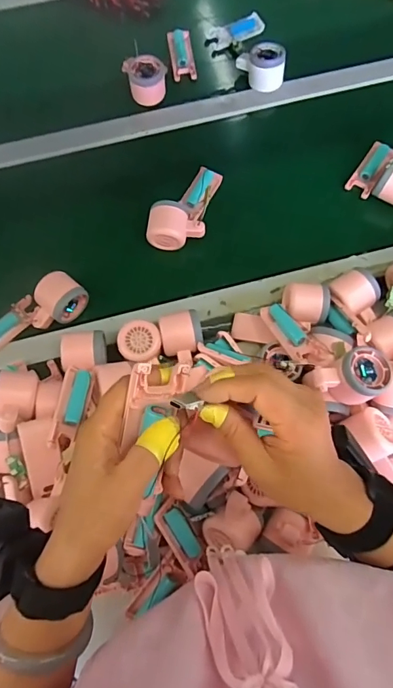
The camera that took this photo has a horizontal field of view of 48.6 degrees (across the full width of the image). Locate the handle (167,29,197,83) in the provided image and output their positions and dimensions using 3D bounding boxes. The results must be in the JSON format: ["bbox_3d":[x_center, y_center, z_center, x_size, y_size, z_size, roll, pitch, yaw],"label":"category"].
[{"bbox_3d":[-0.027,-0.514,0.774,0.041,0.019,0.093,-9,76,-2],"label":"handle"}]

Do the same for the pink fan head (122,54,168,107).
[{"bbox_3d":[-0.082,-0.447,0.736,0.065,0.050,0.066,0,76,1],"label":"pink fan head"}]

